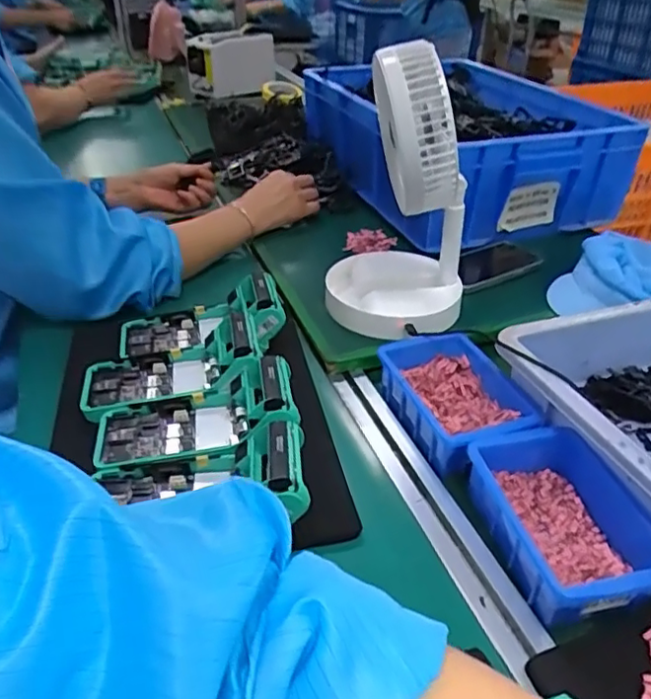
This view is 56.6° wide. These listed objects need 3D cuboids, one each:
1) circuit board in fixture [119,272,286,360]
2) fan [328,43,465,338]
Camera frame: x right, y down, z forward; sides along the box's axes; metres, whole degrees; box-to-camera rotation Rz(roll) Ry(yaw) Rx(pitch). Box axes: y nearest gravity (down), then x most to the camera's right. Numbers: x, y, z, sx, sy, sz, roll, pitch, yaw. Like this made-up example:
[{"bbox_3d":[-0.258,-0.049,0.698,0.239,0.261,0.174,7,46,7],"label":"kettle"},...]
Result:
[{"bbox_3d":[-0.134,-0.022,0.658,0.183,0.056,0.098,-14,33,10],"label":"circuit board in fixture"},{"bbox_3d":[0.079,-0.168,0.648,0.154,0.281,0.159,3,35,3],"label":"fan"}]

